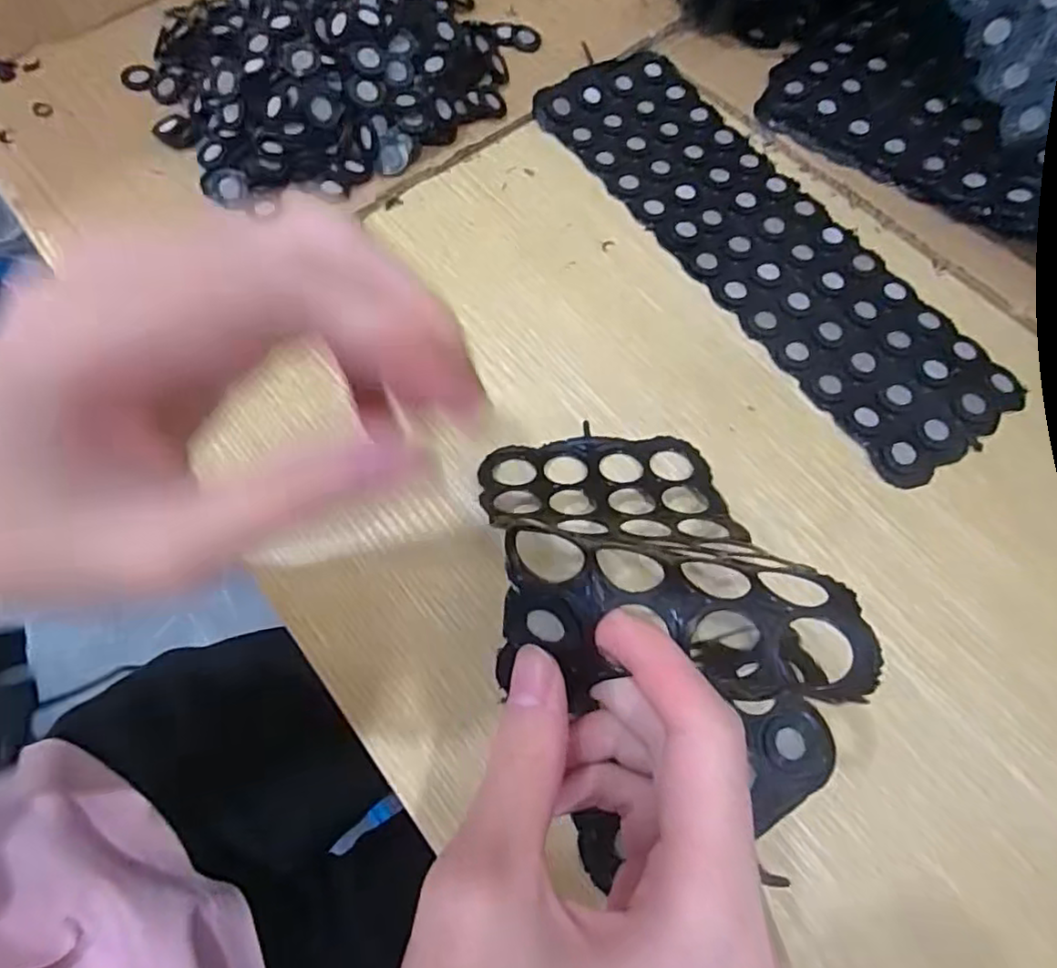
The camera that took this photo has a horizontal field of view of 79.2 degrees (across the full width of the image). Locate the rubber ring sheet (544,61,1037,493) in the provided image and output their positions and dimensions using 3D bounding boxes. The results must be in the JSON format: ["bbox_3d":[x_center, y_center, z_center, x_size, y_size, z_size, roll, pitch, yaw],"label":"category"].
[{"bbox_3d":[0.122,-0.133,0.339,0.093,0.004,0.291,-30,71,-14],"label":"rubber ring sheet"}]

